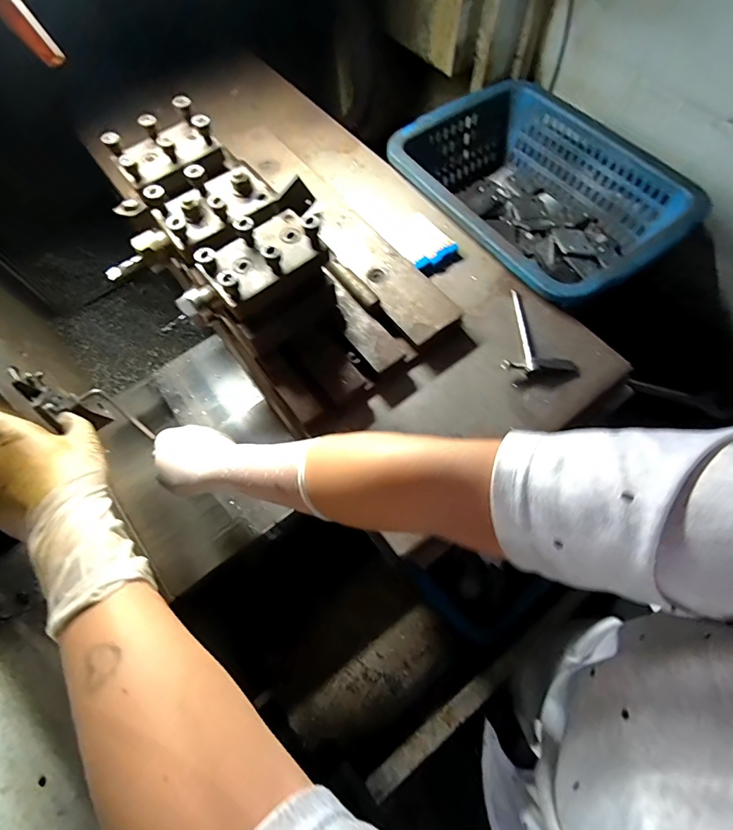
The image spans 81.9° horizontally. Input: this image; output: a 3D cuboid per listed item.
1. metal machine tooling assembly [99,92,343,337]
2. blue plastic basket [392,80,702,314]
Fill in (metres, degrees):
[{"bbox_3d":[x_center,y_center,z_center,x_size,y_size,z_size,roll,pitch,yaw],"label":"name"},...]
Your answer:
[{"bbox_3d":[-0.153,-0.174,0.400,0.263,0.083,0.158,41,75,18],"label":"metal machine tooling assembly"},{"bbox_3d":[0.205,-0.275,0.548,0.246,0.104,0.330,-35,70,-11],"label":"blue plastic basket"}]

